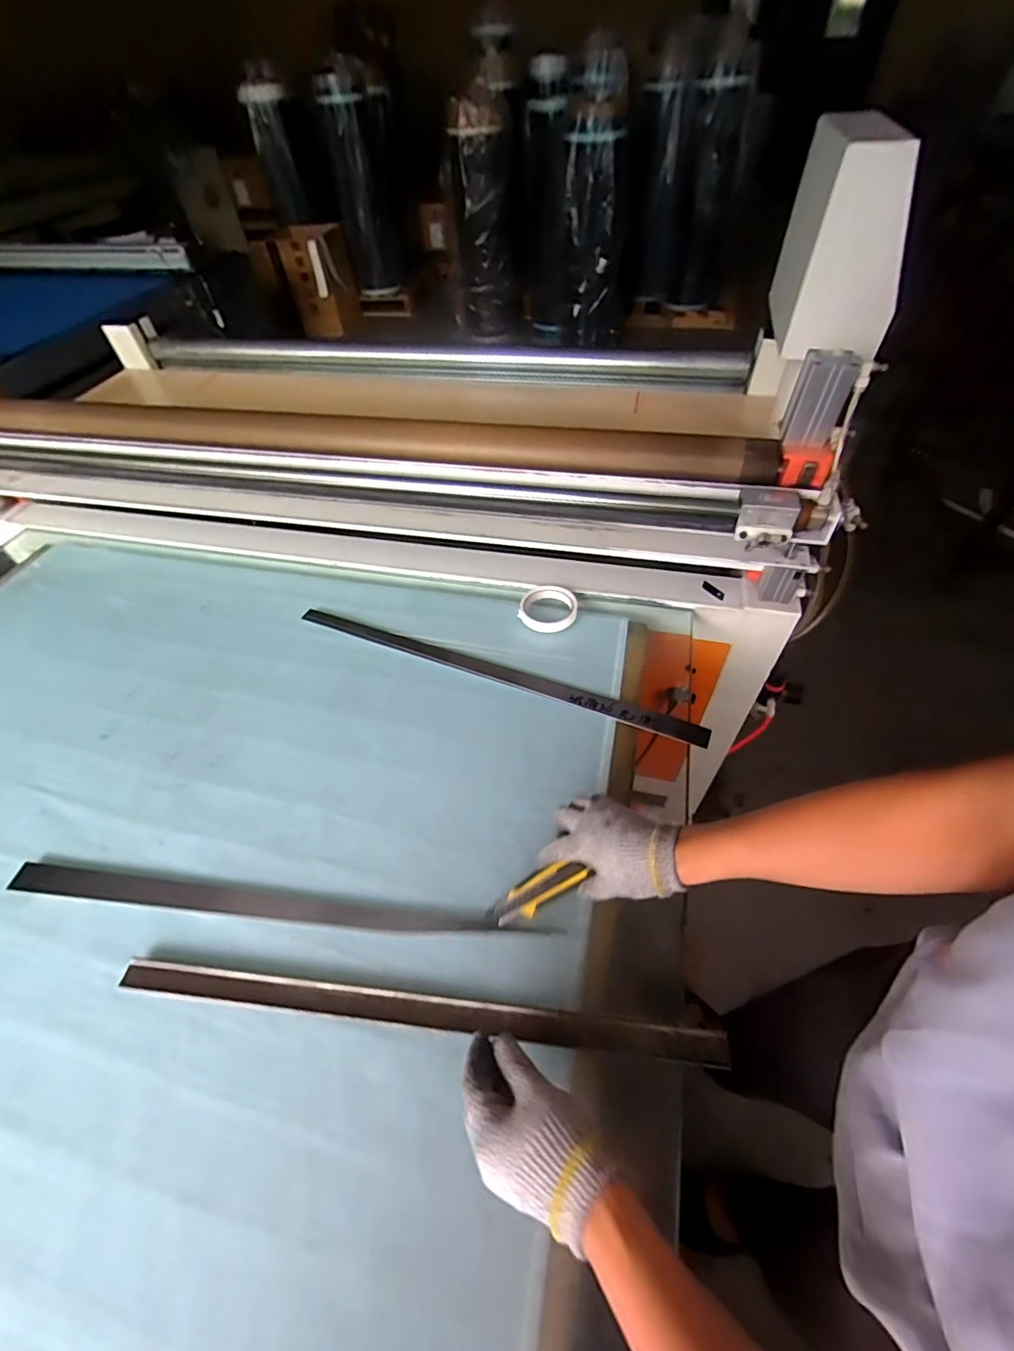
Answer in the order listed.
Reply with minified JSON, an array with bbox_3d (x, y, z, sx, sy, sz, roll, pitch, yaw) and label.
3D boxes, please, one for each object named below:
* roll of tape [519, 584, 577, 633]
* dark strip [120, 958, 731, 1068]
[{"bbox_3d":[0.066,-0.105,0.828,0.090,0.025,0.084,-2,49,3],"label":"roll of tape"},{"bbox_3d":[-0.093,0.319,0.494,0.575,0.010,0.026,3,49,7],"label":"dark strip"}]

